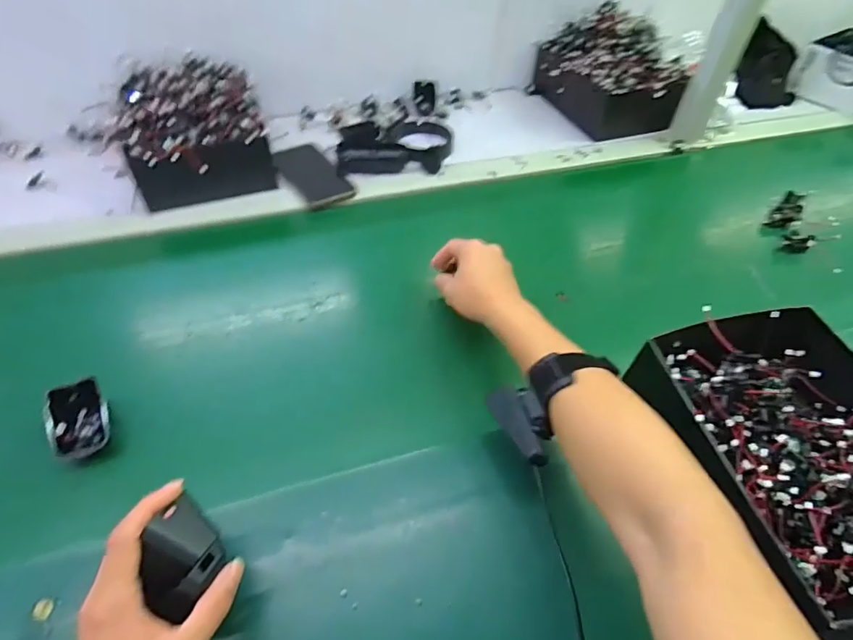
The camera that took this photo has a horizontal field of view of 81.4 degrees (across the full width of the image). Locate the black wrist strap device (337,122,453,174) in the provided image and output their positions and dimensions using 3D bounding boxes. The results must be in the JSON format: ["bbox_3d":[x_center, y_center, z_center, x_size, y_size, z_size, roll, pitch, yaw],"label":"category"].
[{"bbox_3d":[-0.049,-0.274,0.788,0.178,0.028,0.111,-4,49,-6],"label":"black wrist strap device"}]

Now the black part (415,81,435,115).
[{"bbox_3d":[-0.003,-0.401,0.895,0.041,0.031,0.069,0,49,-2],"label":"black part"}]

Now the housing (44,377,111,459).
[{"bbox_3d":[-0.314,0.092,0.450,0.045,0.039,0.064,-22,53,-20],"label":"housing"}]

